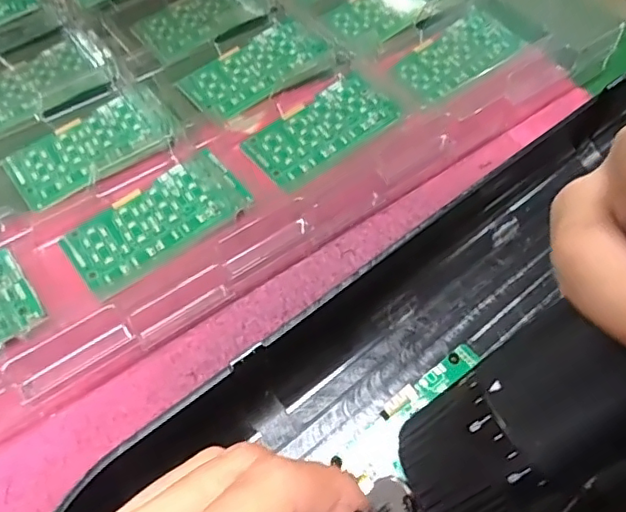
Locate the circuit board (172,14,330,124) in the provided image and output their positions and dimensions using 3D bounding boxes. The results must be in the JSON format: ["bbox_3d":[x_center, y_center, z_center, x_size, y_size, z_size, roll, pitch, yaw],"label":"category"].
[{"bbox_3d":[-0.035,-0.123,0.373,0.097,0.009,0.046,-34,67,-21],"label":"circuit board"}]

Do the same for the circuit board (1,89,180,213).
[{"bbox_3d":[-0.126,-0.064,0.331,0.092,0.004,0.048,-32,66,-16],"label":"circuit board"}]

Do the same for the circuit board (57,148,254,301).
[{"bbox_3d":[-0.082,-0.020,0.303,0.092,0.008,0.047,-33,67,-21],"label":"circuit board"}]

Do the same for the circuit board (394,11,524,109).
[{"bbox_3d":[0.094,-0.132,0.383,0.085,0.004,0.044,-35,66,-13],"label":"circuit board"}]

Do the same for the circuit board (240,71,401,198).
[{"bbox_3d":[0.006,-0.075,0.341,0.087,0.008,0.049,-32,66,-20],"label":"circuit board"}]

